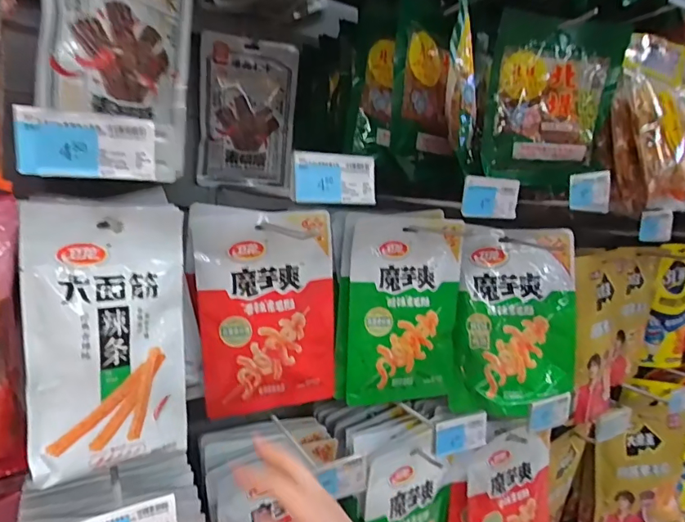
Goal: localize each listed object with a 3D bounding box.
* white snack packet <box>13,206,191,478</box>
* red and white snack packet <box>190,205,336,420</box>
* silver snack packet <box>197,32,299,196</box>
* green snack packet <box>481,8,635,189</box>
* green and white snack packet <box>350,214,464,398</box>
[{"bbox_3d":[-0.219,0.070,0.437,0.141,0.246,0.014,-3,-1,-43],"label":"white snack packet"},{"bbox_3d":[-0.094,0.065,0.580,0.168,0.255,0.028,-4,12,-20],"label":"red and white snack packet"},{"bbox_3d":[-0.145,-0.226,0.713,0.147,0.219,0.016,1,12,-18],"label":"silver snack packet"},{"bbox_3d":[0.280,-0.204,0.598,0.185,0.215,0.041,-1,10,-8],"label":"green snack packet"},{"bbox_3d":[0.091,0.068,0.645,0.173,0.263,0.041,0,6,-21],"label":"green and white snack packet"}]

